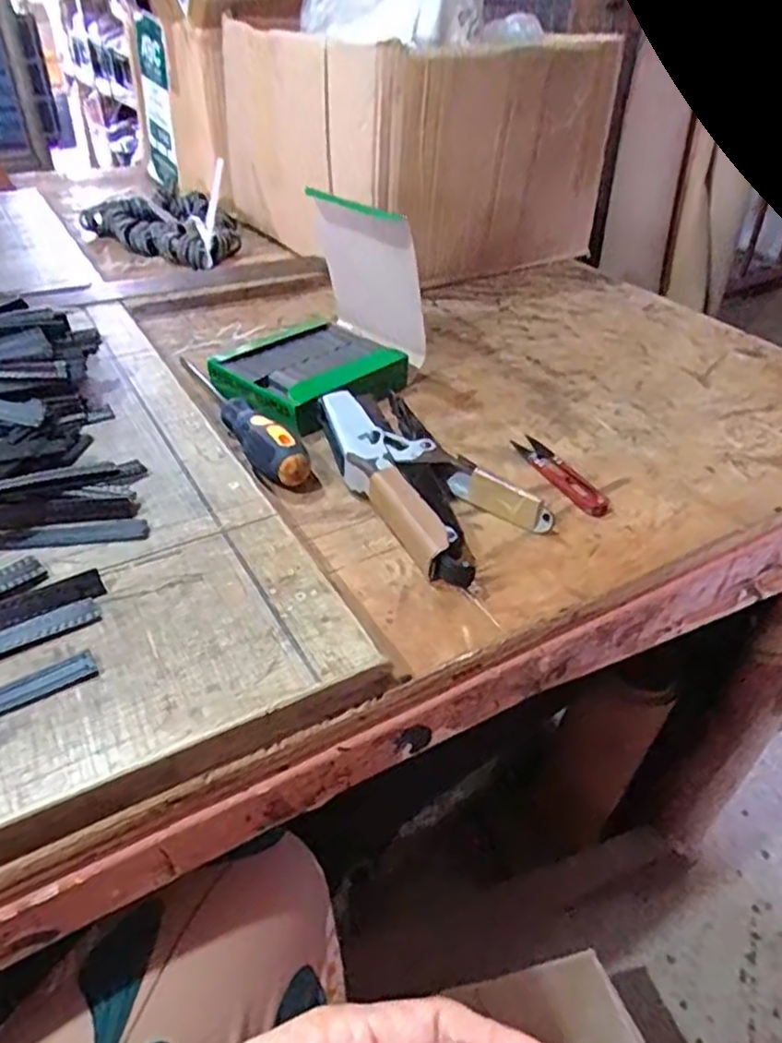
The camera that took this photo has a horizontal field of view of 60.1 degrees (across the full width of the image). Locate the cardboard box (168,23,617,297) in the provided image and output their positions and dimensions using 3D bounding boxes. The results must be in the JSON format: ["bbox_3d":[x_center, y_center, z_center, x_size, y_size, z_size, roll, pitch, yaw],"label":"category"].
[{"bbox_3d":[-0.013,-0.479,0.834,0.469,0.218,0.316,32,47,33],"label":"cardboard box"}]

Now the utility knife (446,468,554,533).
[{"bbox_3d":[0.071,-0.017,0.439,0.074,0.026,0.013,29,46,30],"label":"utility knife"}]

